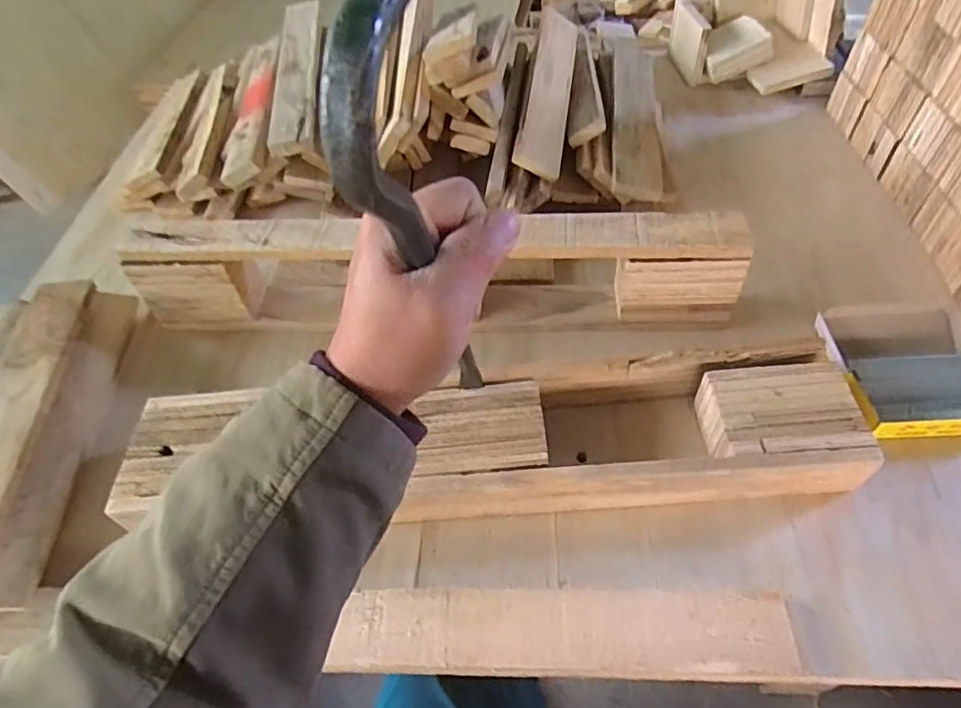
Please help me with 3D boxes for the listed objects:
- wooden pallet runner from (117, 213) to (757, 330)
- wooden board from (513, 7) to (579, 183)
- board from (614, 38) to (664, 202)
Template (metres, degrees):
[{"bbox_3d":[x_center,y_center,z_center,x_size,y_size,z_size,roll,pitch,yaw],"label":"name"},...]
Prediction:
[{"bbox_3d":[-0.051,-0.100,0.658,0.639,0.118,0.106,3,53,7],"label":"wooden pallet runner"},{"bbox_3d":[0.092,-0.352,0.772,0.060,0.014,0.328,24,55,-17],"label":"wooden board"},{"bbox_3d":[0.218,-0.347,0.824,0.059,0.025,0.377,4,53,8],"label":"board"}]

